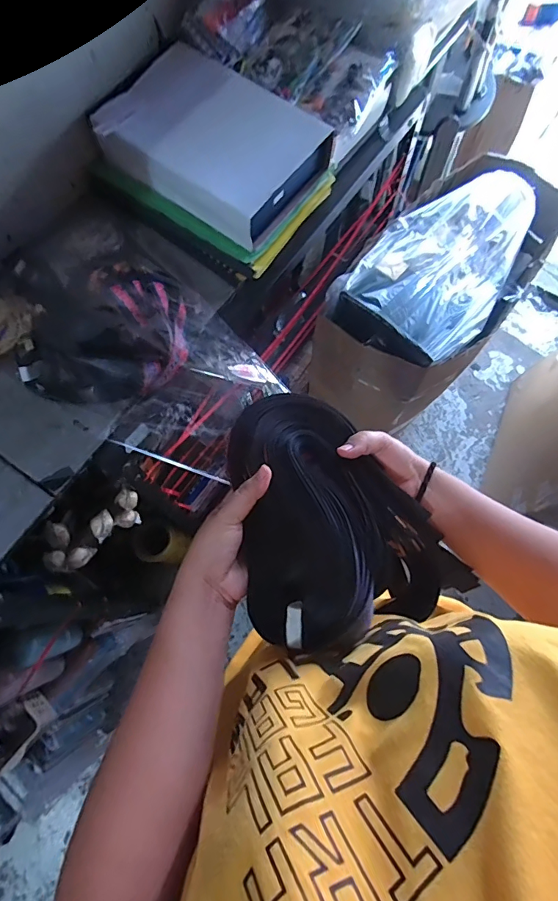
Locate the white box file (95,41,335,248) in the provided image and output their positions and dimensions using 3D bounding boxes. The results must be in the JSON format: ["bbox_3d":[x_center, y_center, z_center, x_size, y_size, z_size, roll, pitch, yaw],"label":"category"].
[{"bbox_3d":[-0.102,-0.468,0.672,0.302,0.061,0.218,33,73,9],"label":"white box file"}]

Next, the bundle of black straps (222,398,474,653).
[{"bbox_3d":[0.043,0.075,0.394,0.187,0.058,0.264,-36,80,-20],"label":"bundle of black straps"}]

